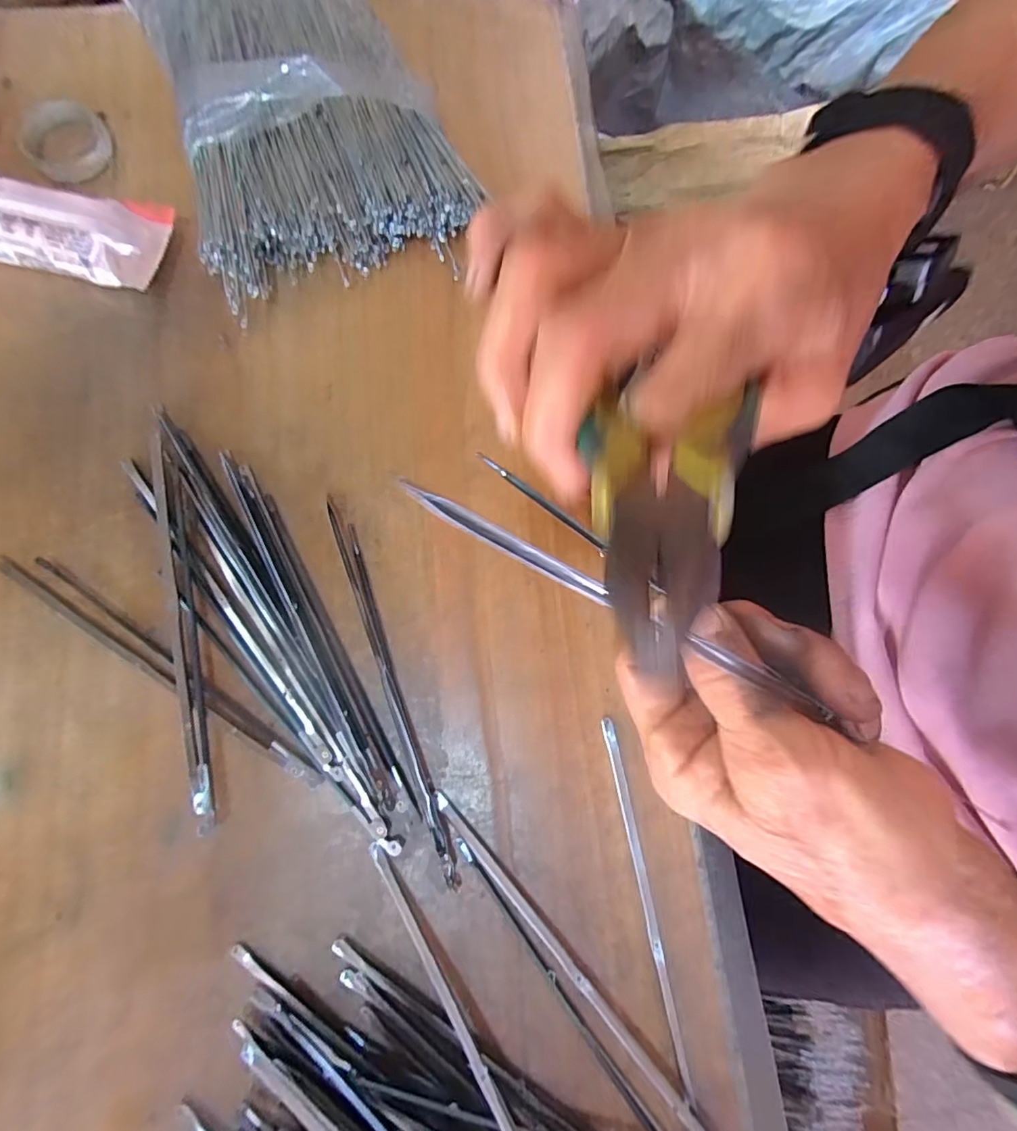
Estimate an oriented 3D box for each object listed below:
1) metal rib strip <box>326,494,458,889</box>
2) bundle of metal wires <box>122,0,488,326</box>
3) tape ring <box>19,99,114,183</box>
[{"bbox_3d":[-0.055,0.052,0.235,0.010,0.005,0.181,-20,79,-5],"label":"metal rib strip"},{"bbox_3d":[-0.117,-0.267,0.280,0.147,0.044,0.235,-20,79,-4],"label":"bundle of metal wires"},{"bbox_3d":[-0.250,-0.240,0.286,0.045,0.009,0.046,0,78,0],"label":"tape ring"}]

